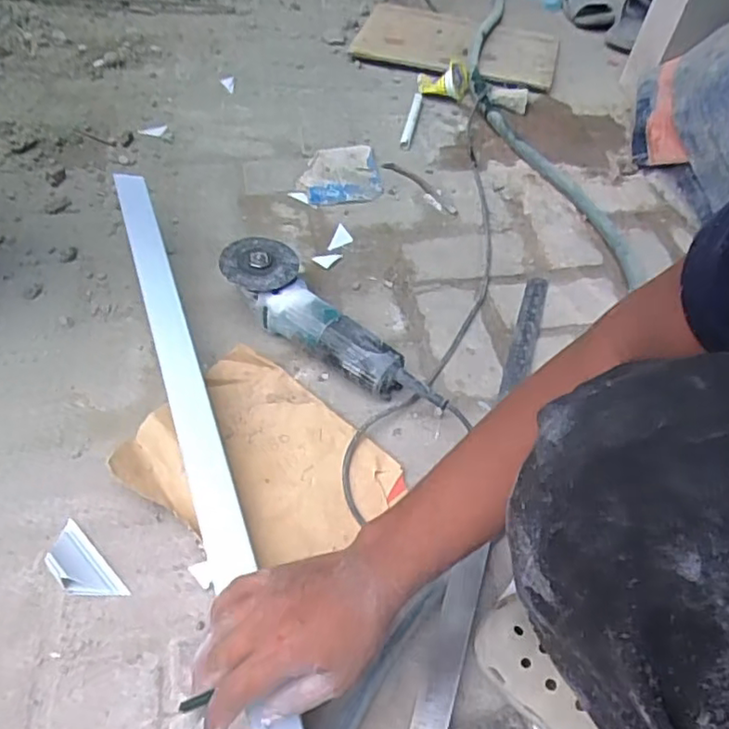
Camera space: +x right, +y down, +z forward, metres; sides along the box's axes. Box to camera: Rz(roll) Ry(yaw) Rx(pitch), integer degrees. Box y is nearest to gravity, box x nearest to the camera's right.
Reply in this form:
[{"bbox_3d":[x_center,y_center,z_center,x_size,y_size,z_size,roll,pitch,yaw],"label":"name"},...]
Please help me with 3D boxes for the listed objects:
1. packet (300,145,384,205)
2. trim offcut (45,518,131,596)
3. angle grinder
[{"bbox_3d":[-0.038,-0.307,1.037,0.123,0.013,0.139,-5,52,-8],"label":"packet"},{"bbox_3d":[-0.277,0.192,0.620,0.042,0.026,0.099,-36,62,-27],"label":"trim offcut"},{"bbox_3d":[-0.035,-0.046,0.780,0.314,0.091,0.086,30,56,19],"label":"angle grinder"}]

